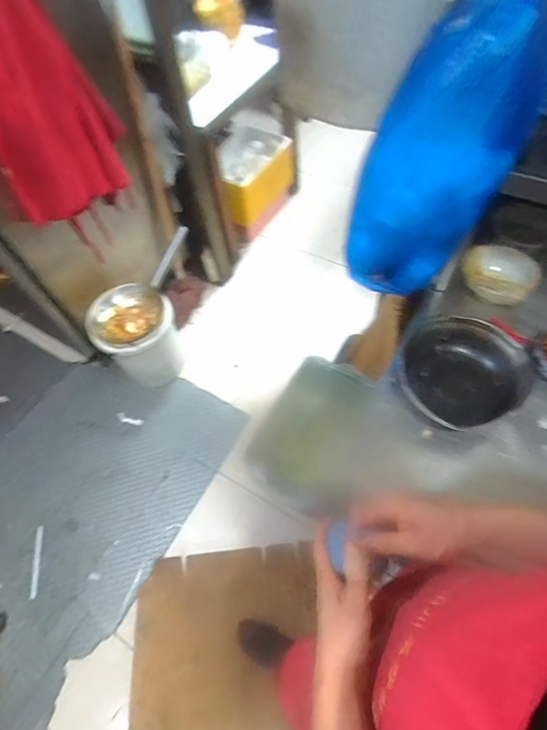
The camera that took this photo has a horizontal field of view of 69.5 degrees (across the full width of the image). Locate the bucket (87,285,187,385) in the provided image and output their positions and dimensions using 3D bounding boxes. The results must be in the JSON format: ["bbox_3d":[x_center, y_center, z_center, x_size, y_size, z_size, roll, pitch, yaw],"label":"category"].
[{"bbox_3d":[-0.530,-0.098,1.600,0.286,0.376,0.256,4,59,7],"label":"bucket"}]

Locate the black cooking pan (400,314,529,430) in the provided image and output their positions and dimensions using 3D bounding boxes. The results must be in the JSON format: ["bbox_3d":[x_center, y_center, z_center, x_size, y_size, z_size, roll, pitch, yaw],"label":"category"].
[{"bbox_3d":[0.353,0.015,0.778,0.235,0.102,0.207,-19,59,-7],"label":"black cooking pan"}]

